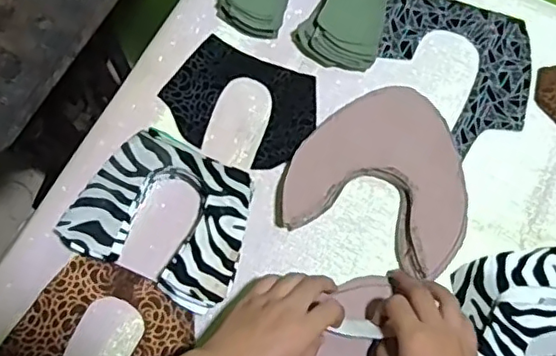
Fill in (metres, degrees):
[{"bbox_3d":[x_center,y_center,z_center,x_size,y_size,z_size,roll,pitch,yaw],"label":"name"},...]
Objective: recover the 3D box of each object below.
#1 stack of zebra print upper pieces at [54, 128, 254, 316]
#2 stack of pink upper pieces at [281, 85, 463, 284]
[{"bbox_3d":[-0.102,0.036,0.563,0.158,0.043,0.131,25,73,8],"label":"stack of zebra print upper pieces"},{"bbox_3d":[0.103,-0.007,0.583,0.169,0.024,0.165,20,72,6],"label":"stack of pink upper pieces"}]

